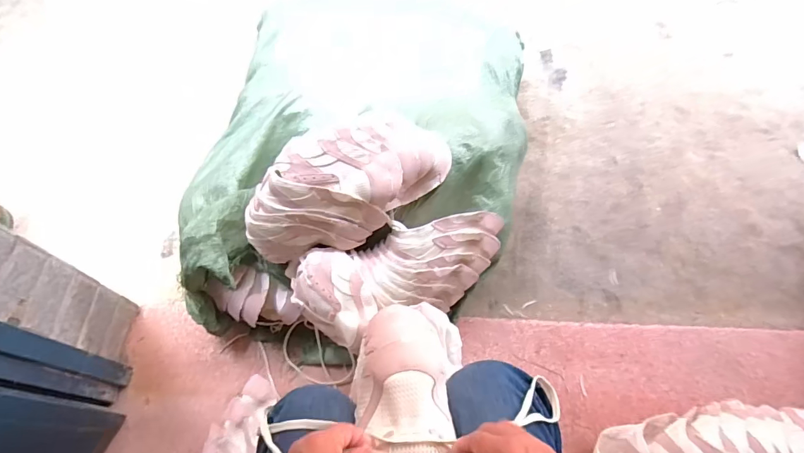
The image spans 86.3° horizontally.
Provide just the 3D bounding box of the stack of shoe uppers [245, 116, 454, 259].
[{"bbox_3d":[-0.098,-0.078,0.767,0.380,0.147,0.178,-33,64,-15],"label":"stack of shoe uppers"}]

